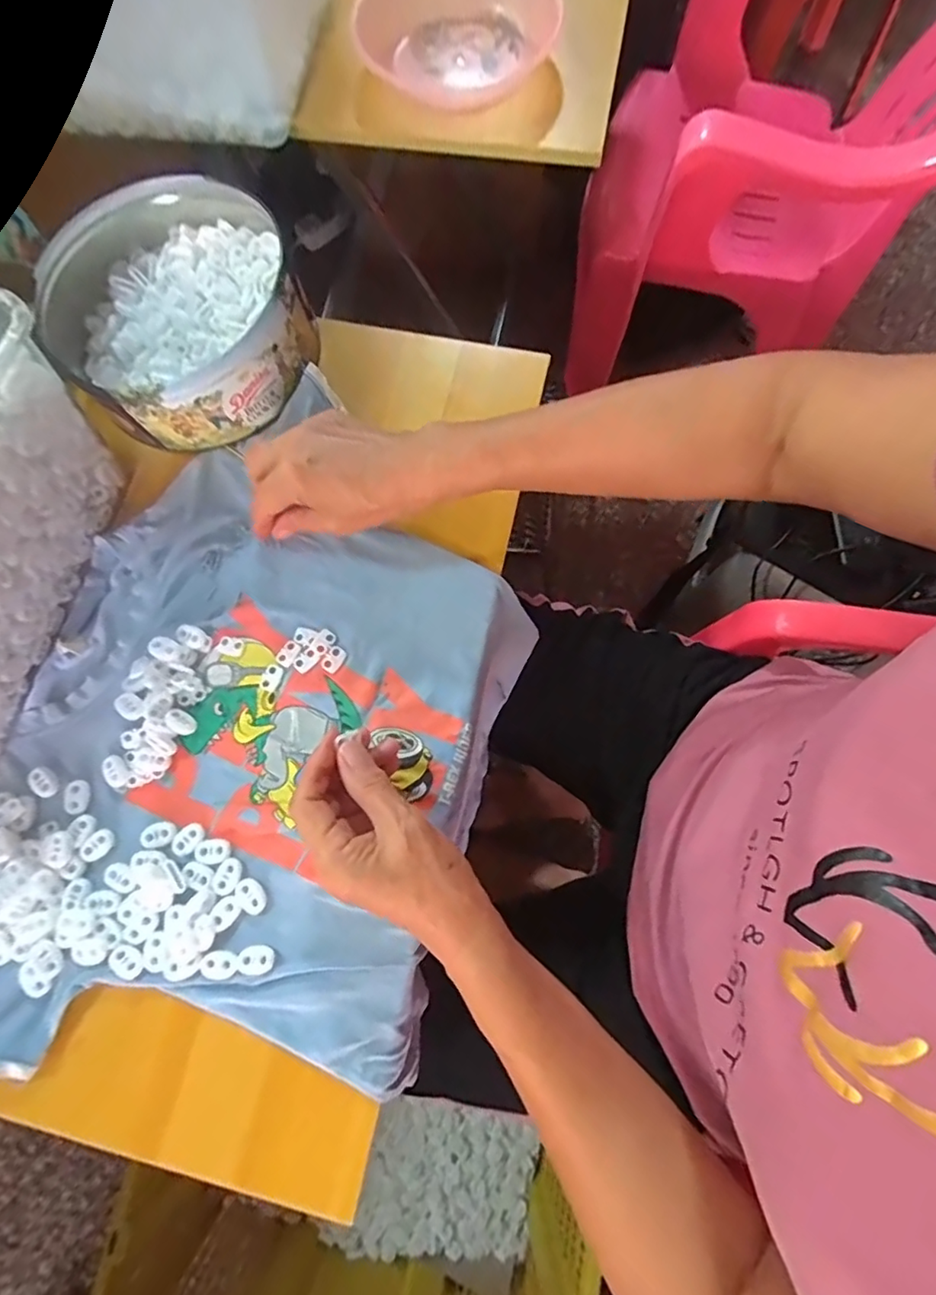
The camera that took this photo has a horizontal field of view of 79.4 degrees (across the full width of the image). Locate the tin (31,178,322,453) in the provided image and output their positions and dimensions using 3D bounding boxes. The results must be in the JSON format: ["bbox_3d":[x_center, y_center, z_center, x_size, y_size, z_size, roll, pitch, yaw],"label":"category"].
[{"bbox_3d":[-0.228,-0.265,0.442,0.185,0.064,0.209,-40,79,-10],"label":"tin"}]

